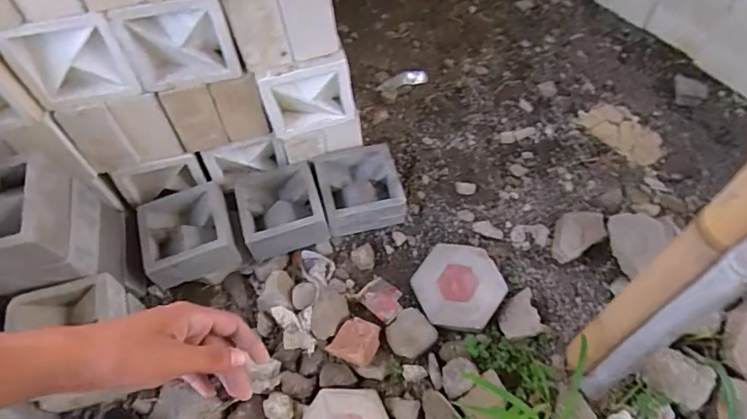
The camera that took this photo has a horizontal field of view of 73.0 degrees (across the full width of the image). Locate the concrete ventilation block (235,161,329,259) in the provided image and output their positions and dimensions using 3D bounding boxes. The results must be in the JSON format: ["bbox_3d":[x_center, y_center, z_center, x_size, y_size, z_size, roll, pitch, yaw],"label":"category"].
[{"bbox_3d":[-0.246,0.003,1.352,0.206,0.116,0.218,-16,60,-6],"label":"concrete ventilation block"}]

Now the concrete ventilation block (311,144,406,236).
[{"bbox_3d":[-0.037,-0.052,1.379,0.216,0.104,0.222,-14,57,-5],"label":"concrete ventilation block"}]

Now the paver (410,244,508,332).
[{"bbox_3d":[0.206,0.186,1.228,0.207,0.063,0.217,-21,58,-9],"label":"paver"}]

